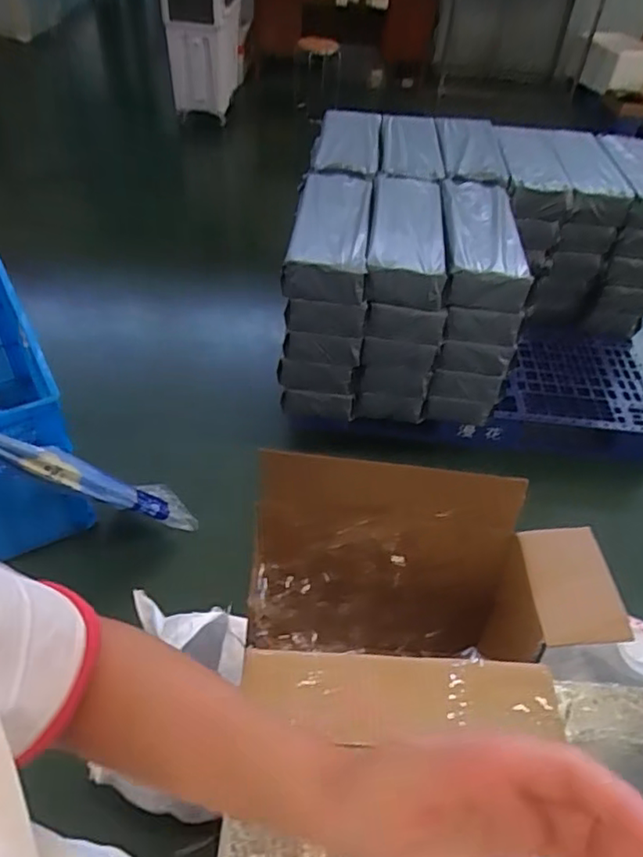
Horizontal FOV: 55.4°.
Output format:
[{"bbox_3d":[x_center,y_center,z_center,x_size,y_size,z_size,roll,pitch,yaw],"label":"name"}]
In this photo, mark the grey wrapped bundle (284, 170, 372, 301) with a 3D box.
[{"bbox_3d":[0.027,-0.625,1.899,0.237,0.100,0.671,6,45,1],"label":"grey wrapped bundle"}]

